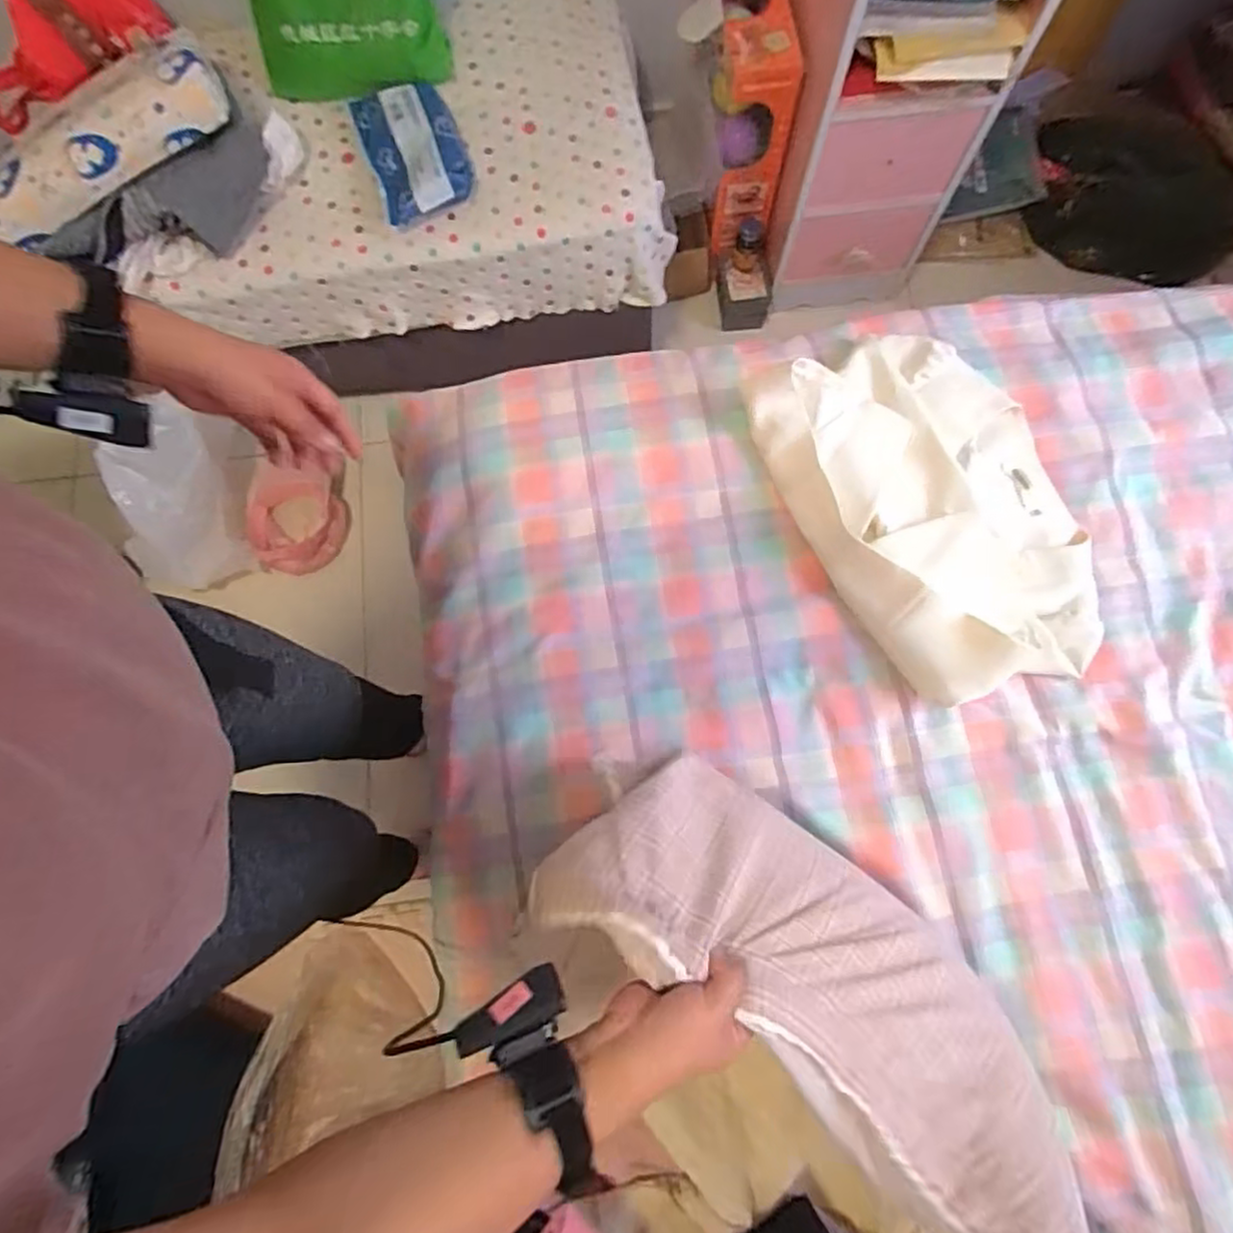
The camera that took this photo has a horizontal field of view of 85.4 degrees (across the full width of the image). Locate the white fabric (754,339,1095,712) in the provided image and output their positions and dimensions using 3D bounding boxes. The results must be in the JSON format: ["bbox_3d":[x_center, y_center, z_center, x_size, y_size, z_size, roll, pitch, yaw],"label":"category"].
[{"bbox_3d":[0.375,-0.128,0.776,0.300,0.071,0.458,-27,78,-5],"label":"white fabric"}]

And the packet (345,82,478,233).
[{"bbox_3d":[-0.313,-0.725,1.030,0.152,0.061,0.244,-20,77,-3],"label":"packet"}]

